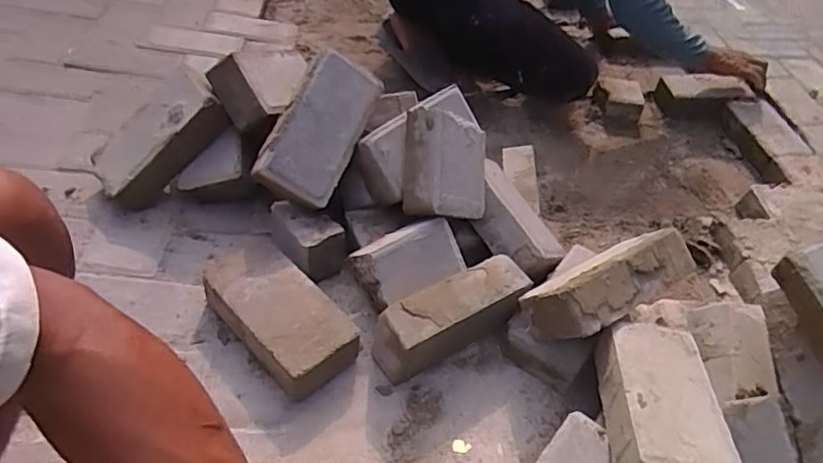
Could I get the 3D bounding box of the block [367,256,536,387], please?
[{"bbox_3d":[0.052,0.119,0.791,0.218,0.104,0.068,-19,50,-29],"label":"block"}]

